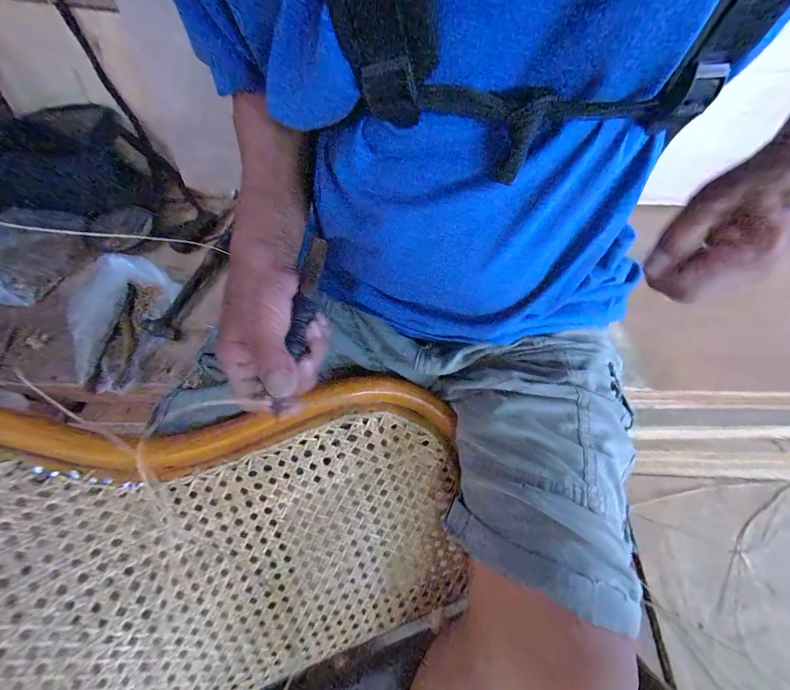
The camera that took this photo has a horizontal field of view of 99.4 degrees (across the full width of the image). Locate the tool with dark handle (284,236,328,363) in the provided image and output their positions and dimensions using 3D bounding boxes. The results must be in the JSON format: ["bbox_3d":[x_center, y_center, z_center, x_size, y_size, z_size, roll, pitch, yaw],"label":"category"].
[{"bbox_3d":[-0.074,-0.045,0.283,0.016,0.019,0.119,1,56,1],"label":"tool with dark handle"}]

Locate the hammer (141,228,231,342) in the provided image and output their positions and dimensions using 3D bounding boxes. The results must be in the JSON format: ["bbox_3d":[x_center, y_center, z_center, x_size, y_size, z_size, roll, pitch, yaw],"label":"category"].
[{"bbox_3d":[-0.295,-0.092,0.491,0.051,0.022,0.184,15,62,5],"label":"hammer"}]

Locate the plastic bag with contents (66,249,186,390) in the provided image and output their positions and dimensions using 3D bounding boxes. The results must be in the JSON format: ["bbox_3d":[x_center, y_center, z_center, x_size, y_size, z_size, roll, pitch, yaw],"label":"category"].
[{"bbox_3d":[-0.368,-0.036,0.441,0.108,0.043,0.190,7,61,1],"label":"plastic bag with contents"}]

